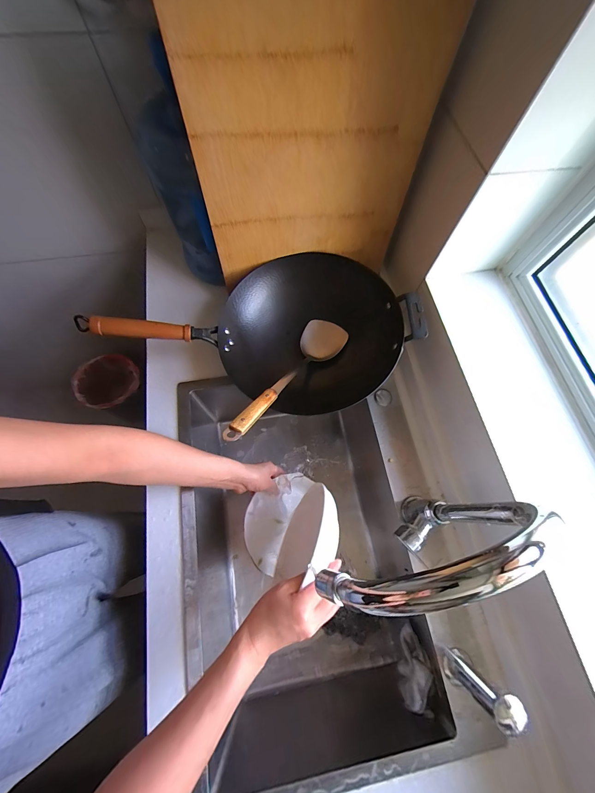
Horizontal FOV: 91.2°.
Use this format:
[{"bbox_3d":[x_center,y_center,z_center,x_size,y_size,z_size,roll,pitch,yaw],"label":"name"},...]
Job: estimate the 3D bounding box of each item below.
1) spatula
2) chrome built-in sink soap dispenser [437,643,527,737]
[{"bbox_3d":[-0.014,-0.043,0.528,0.089,0.064,0.344,33,46,10],"label":"spatula"},{"bbox_3d":[0.228,0.379,0.403,0.099,0.107,0.042,41,73,13],"label":"chrome built-in sink soap dispenser"}]

